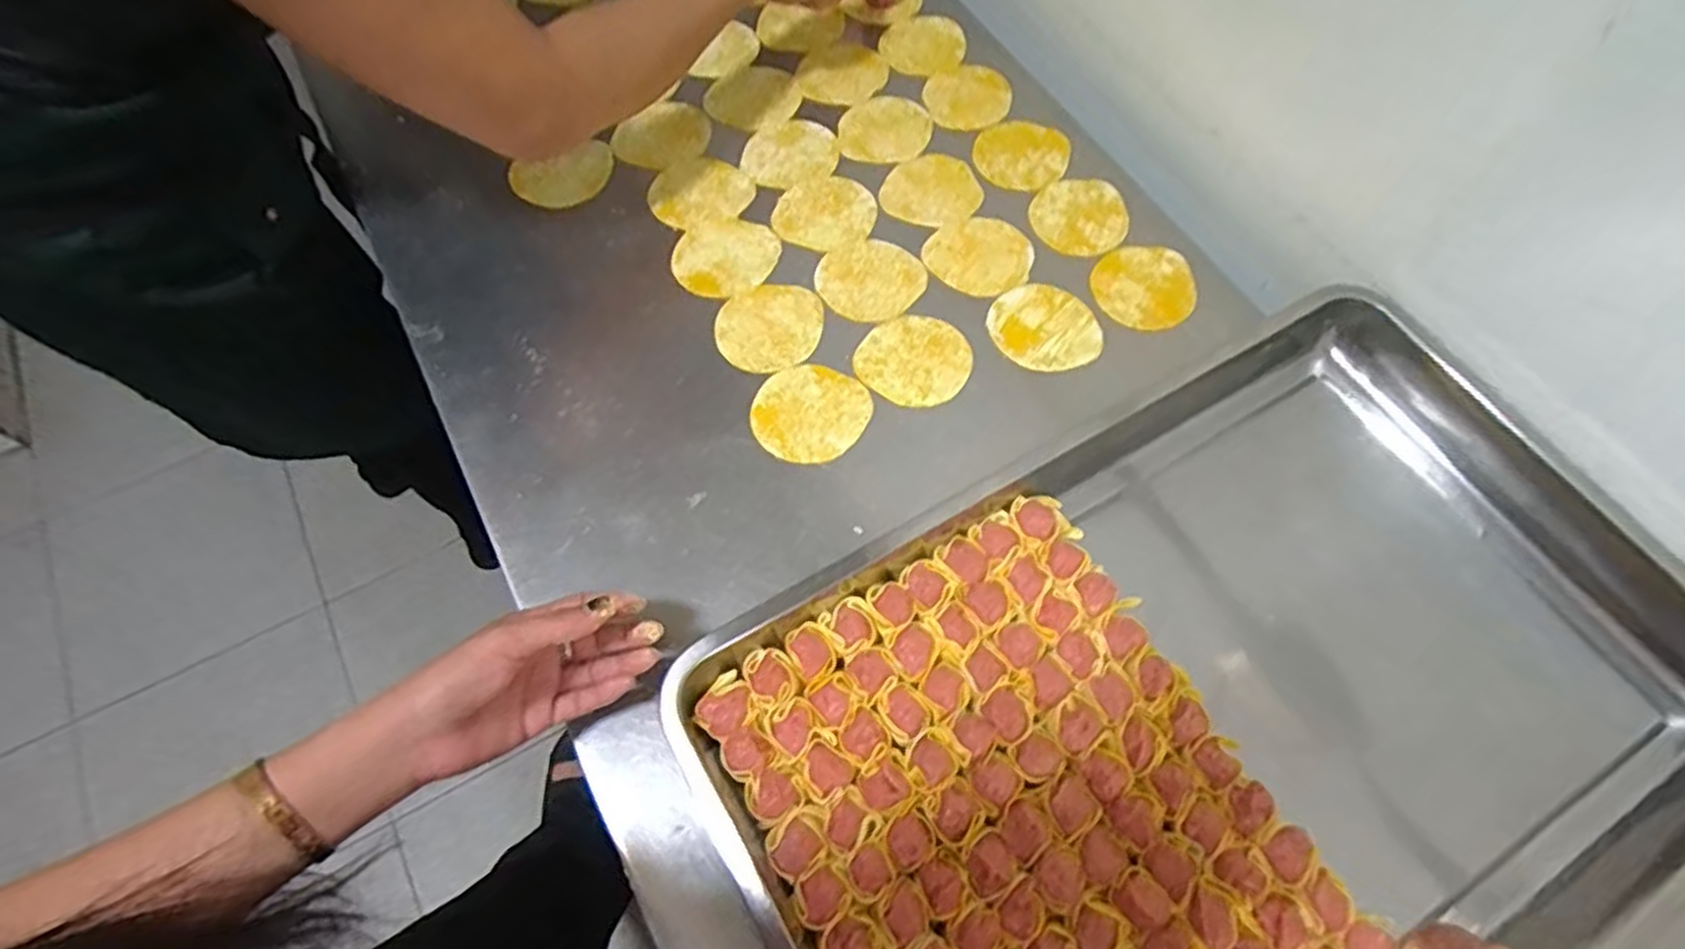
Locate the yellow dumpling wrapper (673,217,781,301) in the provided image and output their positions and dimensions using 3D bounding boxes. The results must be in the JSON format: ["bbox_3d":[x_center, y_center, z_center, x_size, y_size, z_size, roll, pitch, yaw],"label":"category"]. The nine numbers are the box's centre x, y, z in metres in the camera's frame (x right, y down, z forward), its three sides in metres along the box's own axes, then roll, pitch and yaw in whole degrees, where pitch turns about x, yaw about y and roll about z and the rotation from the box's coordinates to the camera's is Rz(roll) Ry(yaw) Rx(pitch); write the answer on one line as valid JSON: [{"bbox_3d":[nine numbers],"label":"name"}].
[{"bbox_3d":[-0.098,-0.181,0.651,0.079,0.005,0.086,0,66,-1],"label":"yellow dumpling wrapper"}]

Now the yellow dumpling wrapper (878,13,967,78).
[{"bbox_3d":[0.079,-0.419,0.766,0.076,0.006,0.087,27,68,11],"label":"yellow dumpling wrapper"}]

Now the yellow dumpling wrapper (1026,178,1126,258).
[{"bbox_3d":[0.203,-0.222,0.675,0.083,0.004,0.080,0,66,-1],"label":"yellow dumpling wrapper"}]

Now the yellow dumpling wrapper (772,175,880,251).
[{"bbox_3d":[-0.014,-0.224,0.672,0.087,0.004,0.073,-27,69,-12],"label":"yellow dumpling wrapper"}]

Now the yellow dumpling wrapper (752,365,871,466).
[{"bbox_3d":[-0.024,-0.047,0.588,0.087,0.006,0.080,0,66,-1],"label":"yellow dumpling wrapper"}]

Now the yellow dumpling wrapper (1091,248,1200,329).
[{"bbox_3d":[0.247,-0.153,0.642,0.082,0.004,0.080,0,66,-1],"label":"yellow dumpling wrapper"}]

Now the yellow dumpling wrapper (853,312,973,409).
[{"bbox_3d":[0.057,-0.090,0.609,0.080,0.004,0.079,0,66,-1],"label":"yellow dumpling wrapper"}]

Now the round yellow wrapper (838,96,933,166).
[{"bbox_3d":[0.040,-0.314,0.717,0.079,0.006,0.084,0,66,-1],"label":"round yellow wrapper"}]

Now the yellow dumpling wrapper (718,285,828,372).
[{"bbox_3d":[-0.057,-0.117,0.621,0.080,0.005,0.080,3,67,-4],"label":"yellow dumpling wrapper"}]

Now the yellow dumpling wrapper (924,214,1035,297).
[{"bbox_3d":[0.116,-0.181,0.654,0.087,0.005,0.075,-26,69,-12],"label":"yellow dumpling wrapper"}]

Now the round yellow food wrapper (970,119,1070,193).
[{"bbox_3d":[0.162,-0.290,0.704,0.080,0.004,0.087,0,66,-1],"label":"round yellow food wrapper"}]

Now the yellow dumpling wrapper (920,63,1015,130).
[{"bbox_3d":[0.119,-0.354,0.737,0.084,0.004,0.075,-16,70,-8],"label":"yellow dumpling wrapper"}]

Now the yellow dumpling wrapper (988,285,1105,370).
[{"bbox_3d":[0.162,-0.118,0.624,0.087,0.004,0.077,0,66,-1],"label":"yellow dumpling wrapper"}]

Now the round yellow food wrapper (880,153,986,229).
[{"bbox_3d":[0.076,-0.248,0.685,0.086,0.004,0.077,-21,68,-10],"label":"round yellow food wrapper"}]

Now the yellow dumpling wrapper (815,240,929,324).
[{"bbox_3d":[0.024,-0.161,0.642,0.079,0.004,0.082,0,66,-1],"label":"yellow dumpling wrapper"}]

